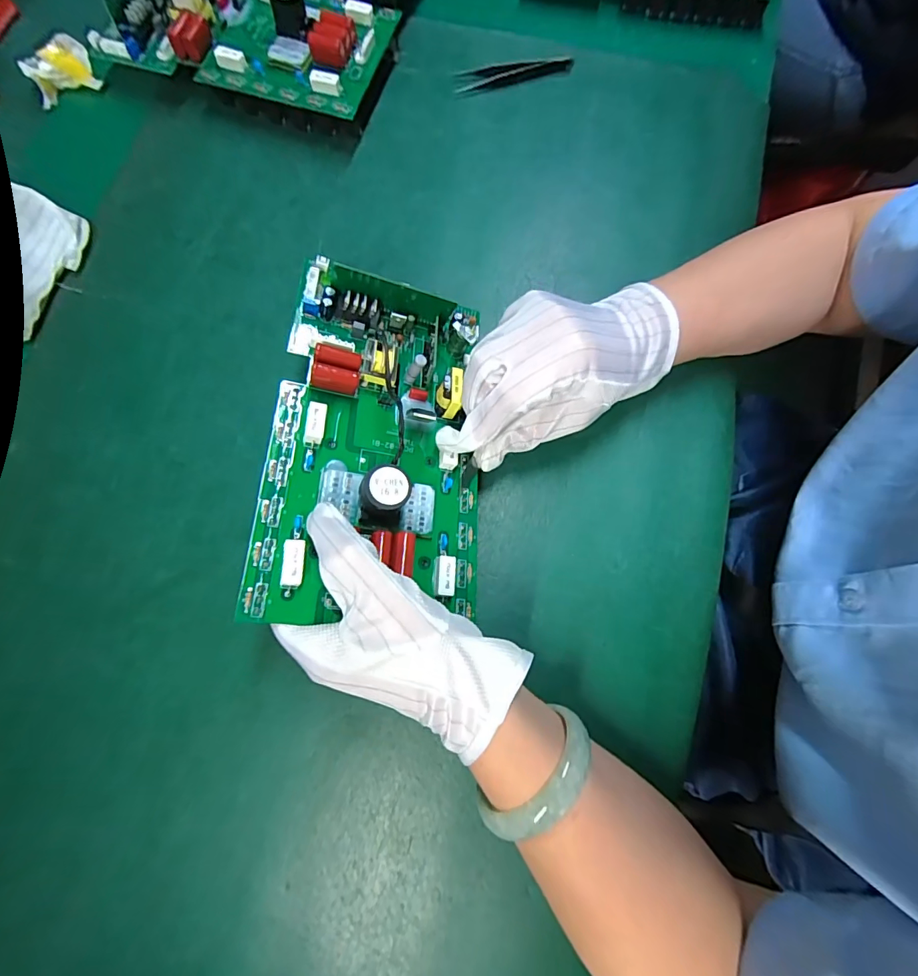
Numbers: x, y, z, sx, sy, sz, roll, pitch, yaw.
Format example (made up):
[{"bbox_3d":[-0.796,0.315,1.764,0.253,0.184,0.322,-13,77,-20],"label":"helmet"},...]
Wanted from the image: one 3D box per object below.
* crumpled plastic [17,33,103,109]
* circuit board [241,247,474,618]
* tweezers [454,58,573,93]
[{"bbox_3d":[-0.338,-0.353,0.383,0.052,0.024,0.042,-26,78,-8],"label":"crumpled plastic"},{"bbox_3d":[-0.043,-0.036,0.268,0.129,0.045,0.223,8,70,-20],"label":"circuit board"},{"bbox_3d":[0.051,-0.374,0.407,0.105,0.008,0.020,-12,77,-5],"label":"tweezers"}]

